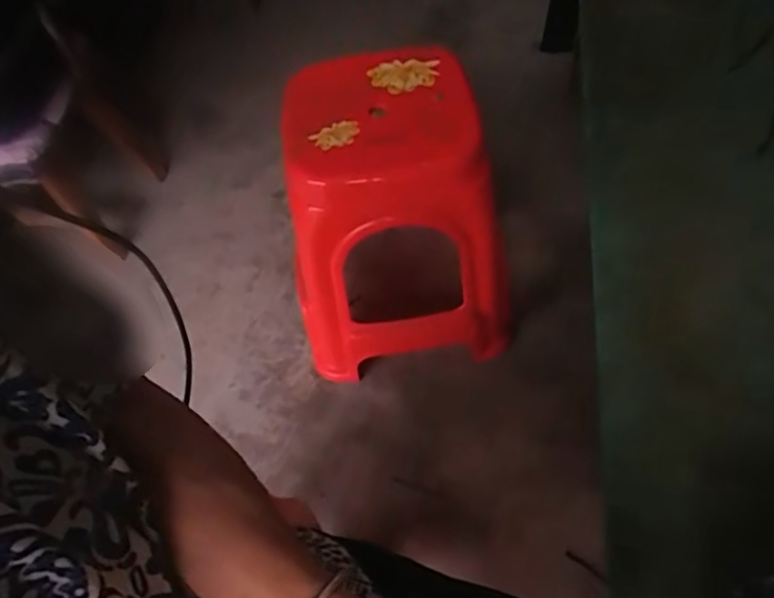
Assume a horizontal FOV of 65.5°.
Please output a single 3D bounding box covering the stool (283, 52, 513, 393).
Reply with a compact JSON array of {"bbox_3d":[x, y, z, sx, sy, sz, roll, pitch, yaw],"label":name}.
[{"bbox_3d":[0.007,-0.121,1.003,0.328,0.420,0.322,-7,54,-1],"label":"stool"}]

